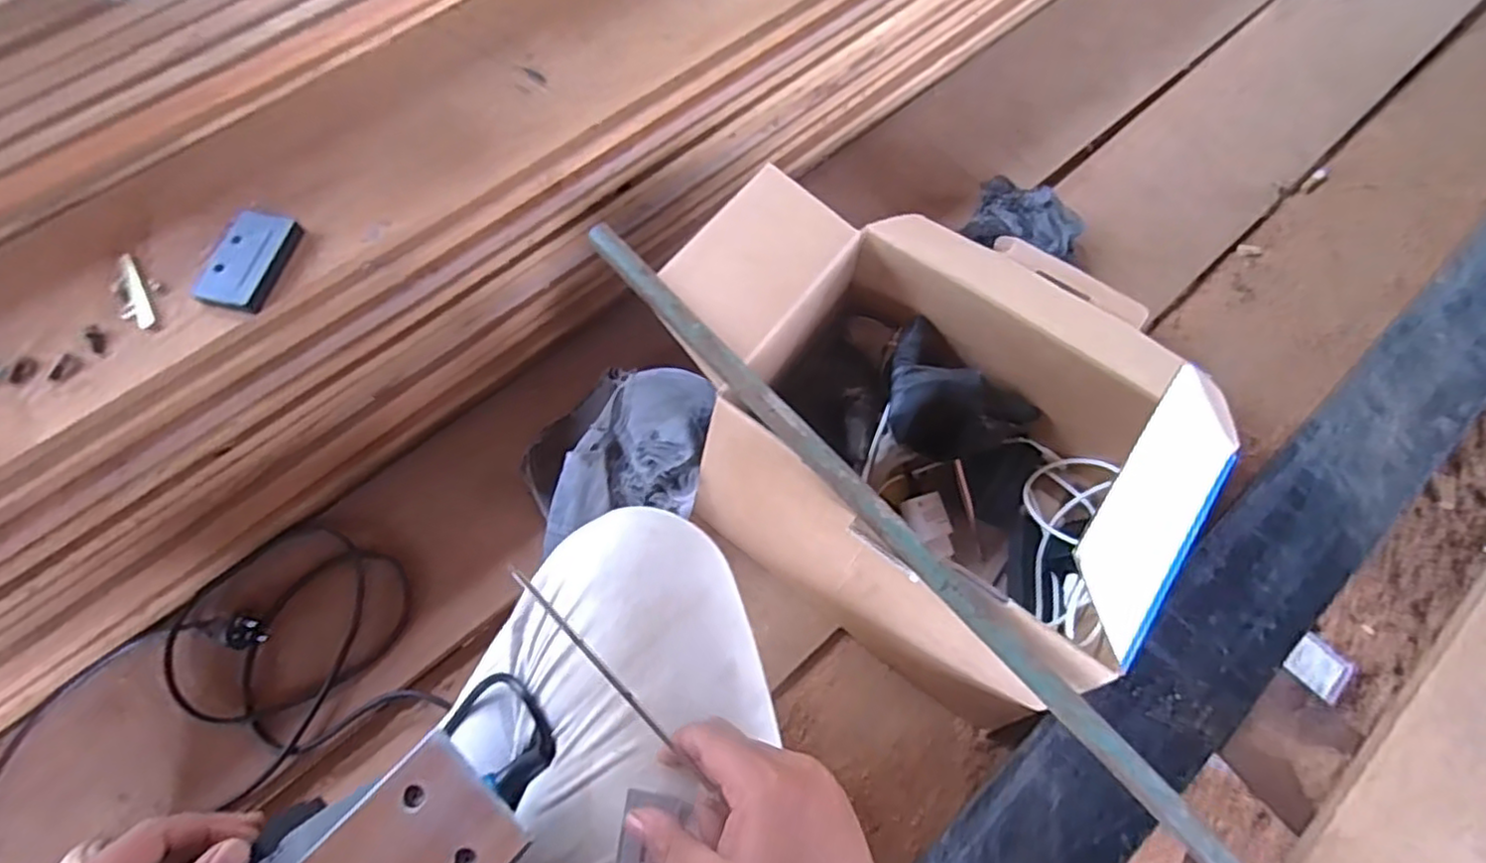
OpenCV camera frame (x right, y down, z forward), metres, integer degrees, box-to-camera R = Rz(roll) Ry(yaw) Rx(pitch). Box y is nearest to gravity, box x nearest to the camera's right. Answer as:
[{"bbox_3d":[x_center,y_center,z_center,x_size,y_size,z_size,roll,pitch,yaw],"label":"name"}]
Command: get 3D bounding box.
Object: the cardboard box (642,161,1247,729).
[{"bbox_3d":[0.177,-0.046,0.601,0.411,0.217,0.410,35,72,12],"label":"cardboard box"}]

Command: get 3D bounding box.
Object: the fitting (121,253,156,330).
[{"bbox_3d":[-0.449,-0.103,0.505,0.018,0.007,0.061,-23,77,-8],"label":"fitting"}]

